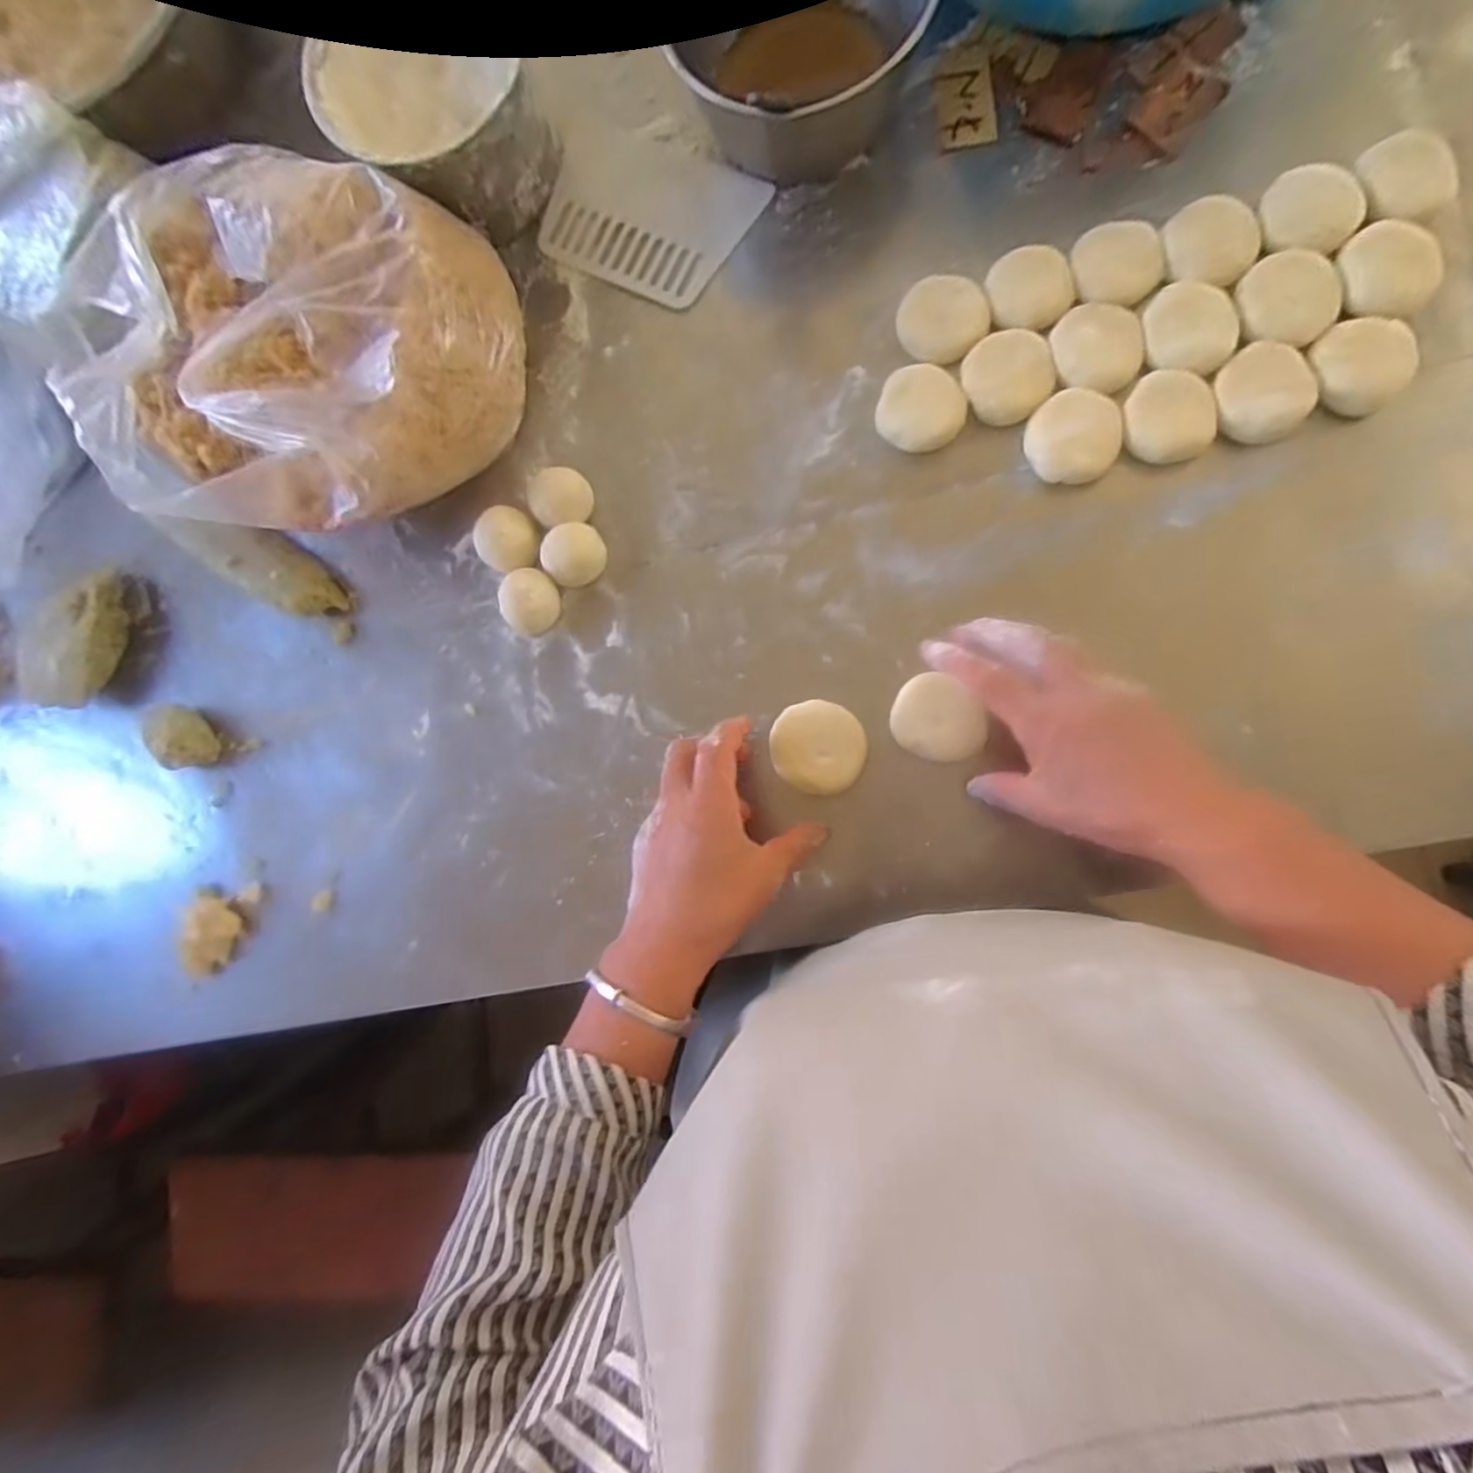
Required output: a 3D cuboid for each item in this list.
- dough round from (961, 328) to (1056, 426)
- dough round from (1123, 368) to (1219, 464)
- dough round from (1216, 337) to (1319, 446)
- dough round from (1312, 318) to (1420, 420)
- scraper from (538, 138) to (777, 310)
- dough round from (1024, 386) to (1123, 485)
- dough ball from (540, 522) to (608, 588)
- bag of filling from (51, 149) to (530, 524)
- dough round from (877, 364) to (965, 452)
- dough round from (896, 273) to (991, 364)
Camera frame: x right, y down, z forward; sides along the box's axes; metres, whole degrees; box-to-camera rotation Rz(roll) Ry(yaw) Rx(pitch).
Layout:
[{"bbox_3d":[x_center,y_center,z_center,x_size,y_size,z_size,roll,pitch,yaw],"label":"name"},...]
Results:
[{"bbox_3d":[0.185,-0.246,0.464,0.057,0.016,0.059,-1,86,8],"label":"dough round"},{"bbox_3d":[0.283,-0.208,0.445,0.053,0.019,0.054,-1,86,8],"label":"dough round"},{"bbox_3d":[0.338,-0.220,0.437,0.055,0.021,0.058,-1,86,8],"label":"dough round"},{"bbox_3d":[0.393,-0.234,0.429,0.057,0.019,0.050,40,93,9],"label":"dough round"},{"bbox_3d":[-0.069,-0.402,0.525,0.154,0.006,0.117,26,89,6],"label":"scraper"},{"bbox_3d":[0.226,-0.200,0.454,0.058,0.017,0.057,-1,86,8],"label":"dough round"},{"bbox_3d":[-0.118,-0.131,0.500,0.043,0.034,0.040,-1,86,8],"label":"dough ball"},{"bbox_3d":[-0.308,-0.262,0.479,0.258,0.149,0.255,21,90,9],"label":"bag of filling"},{"bbox_3d":[0.129,-0.228,0.475,0.058,0.013,0.054,-1,86,8],"label":"dough round"},{"bbox_3d":[0.143,-0.290,0.474,0.054,0.025,0.054,-1,86,8],"label":"dough round"}]

